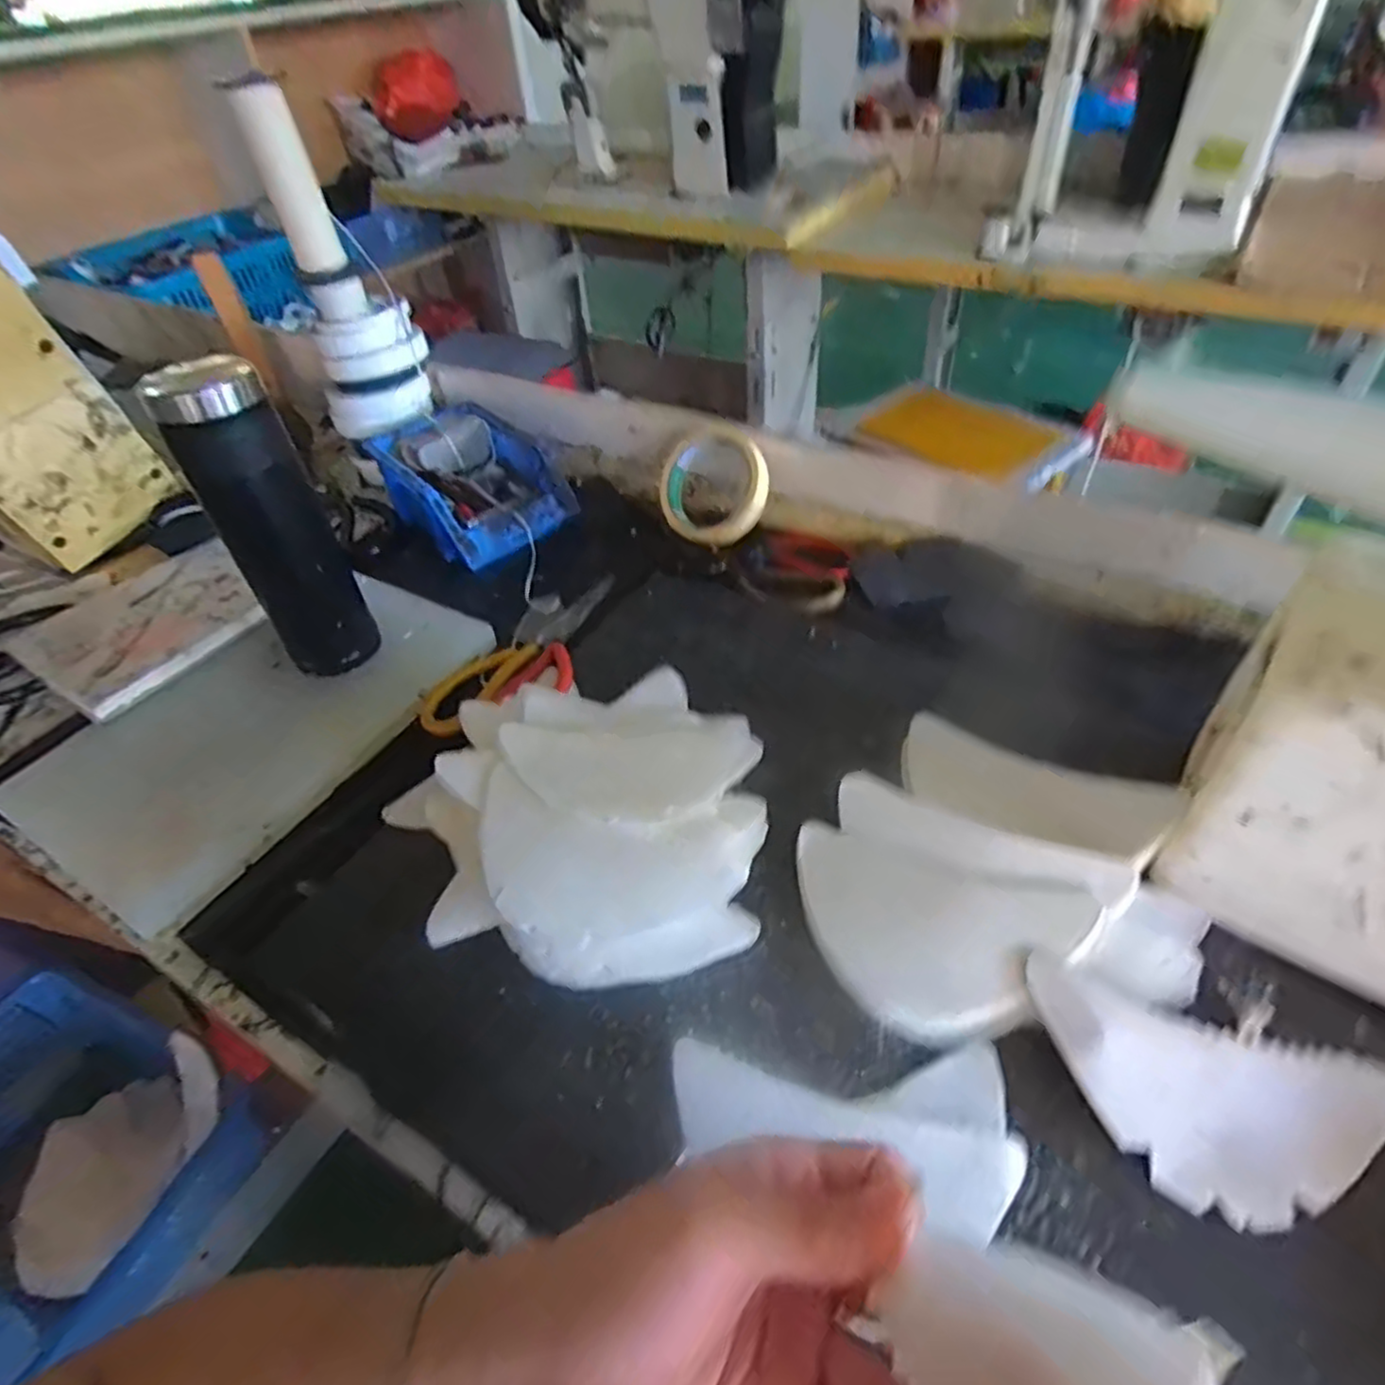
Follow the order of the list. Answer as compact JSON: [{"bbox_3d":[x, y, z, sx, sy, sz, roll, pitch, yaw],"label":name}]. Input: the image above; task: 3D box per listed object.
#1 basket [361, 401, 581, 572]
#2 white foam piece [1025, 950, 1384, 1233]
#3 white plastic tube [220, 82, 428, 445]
[{"bbox_3d":[-0.219,-0.205,0.693,0.129,0.068,0.213,-32,50,-24],"label":"basket"},{"bbox_3d":[0.220,0.172,0.303,0.145,0.016,0.077,10,47,16],"label":"white foam piece"},{"bbox_3d":[-0.325,-0.384,0.666,0.107,0.261,0.104,-22,48,-13],"label":"white plastic tube"}]

